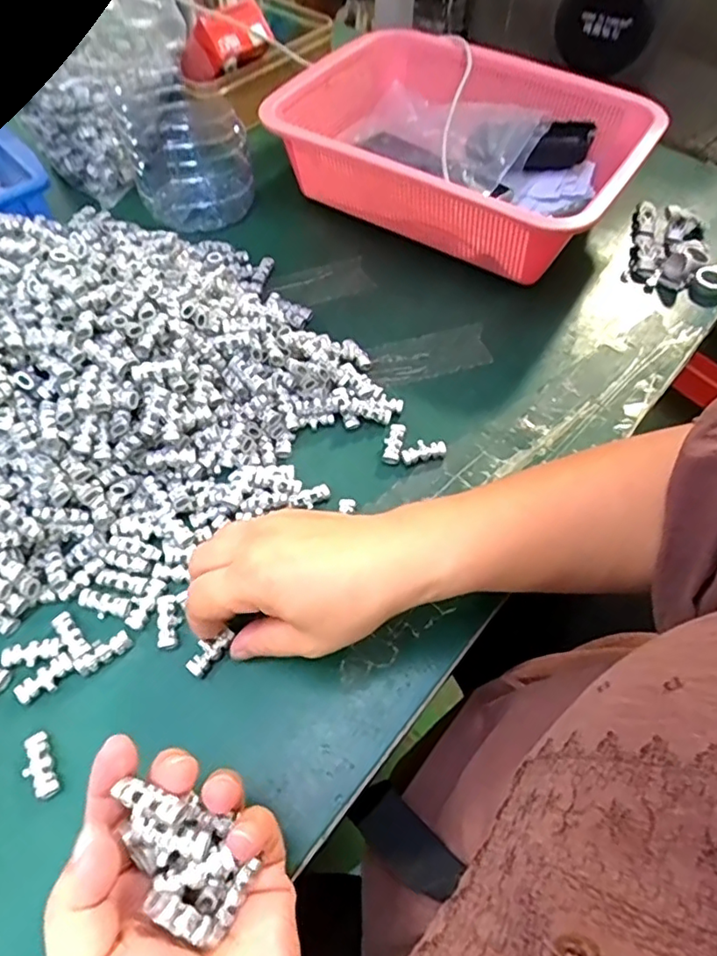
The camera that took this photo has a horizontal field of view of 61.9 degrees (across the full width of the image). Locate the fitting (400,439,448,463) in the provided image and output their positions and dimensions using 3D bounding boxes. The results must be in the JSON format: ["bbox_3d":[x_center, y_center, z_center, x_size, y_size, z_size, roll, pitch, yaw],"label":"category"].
[{"bbox_3d":[0.044,-0.020,0.407,0.031,0.006,0.015,-14,58,-11],"label":"fitting"}]

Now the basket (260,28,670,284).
[{"bbox_3d":[0.090,-0.285,0.537,0.278,0.096,0.212,30,60,17],"label":"basket"}]

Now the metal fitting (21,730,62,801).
[{"bbox_3d":[-0.158,0.143,0.296,0.013,0.005,0.031,-25,60,-17],"label":"metal fitting"}]

